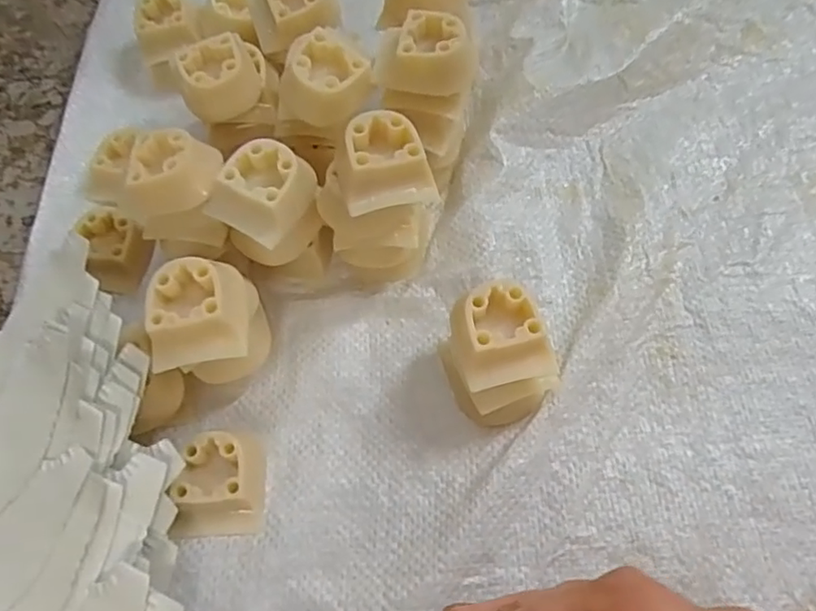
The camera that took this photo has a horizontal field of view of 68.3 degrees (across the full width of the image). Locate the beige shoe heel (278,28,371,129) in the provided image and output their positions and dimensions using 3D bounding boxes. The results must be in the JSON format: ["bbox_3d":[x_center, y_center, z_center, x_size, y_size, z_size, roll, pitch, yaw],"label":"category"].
[{"bbox_3d":[-0.038,-0.104,0.277,0.038,0.023,0.037,12,66,7],"label":"beige shoe heel"}]

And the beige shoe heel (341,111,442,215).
[{"bbox_3d":[-0.009,-0.060,0.250,0.036,0.020,0.038,-9,65,-3],"label":"beige shoe heel"}]

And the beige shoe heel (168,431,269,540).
[{"bbox_3d":[-0.080,0.075,0.254,0.036,0.016,0.040,-5,65,-1],"label":"beige shoe heel"}]

